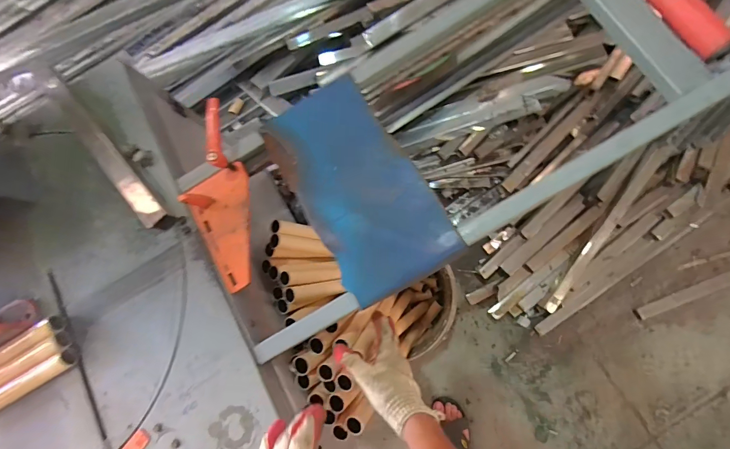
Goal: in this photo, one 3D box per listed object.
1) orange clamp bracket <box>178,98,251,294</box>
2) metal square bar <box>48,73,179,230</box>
[{"bbox_3d":[-0.225,-0.032,0.546,0.092,0.077,0.255,-9,78,9],"label":"orange clamp bracket"},{"bbox_3d":[-0.418,-0.119,0.591,0.041,0.031,0.335,-44,75,1],"label":"metal square bar"}]

